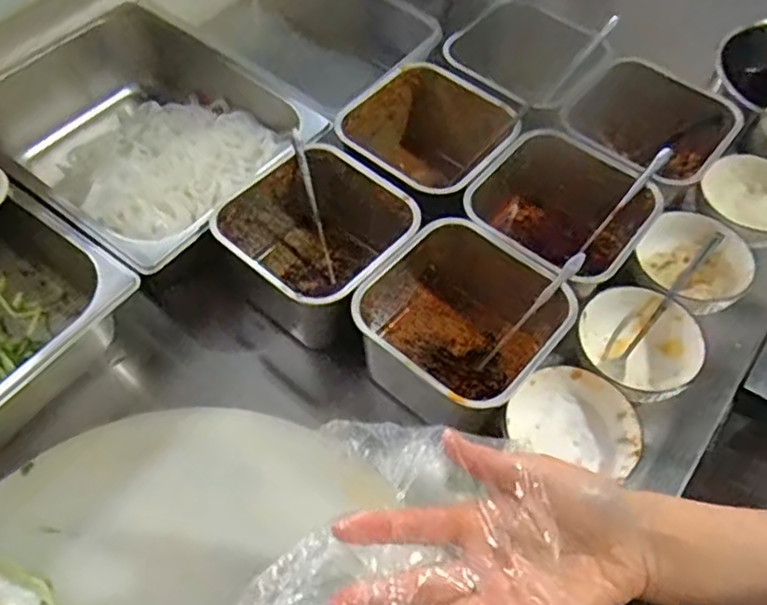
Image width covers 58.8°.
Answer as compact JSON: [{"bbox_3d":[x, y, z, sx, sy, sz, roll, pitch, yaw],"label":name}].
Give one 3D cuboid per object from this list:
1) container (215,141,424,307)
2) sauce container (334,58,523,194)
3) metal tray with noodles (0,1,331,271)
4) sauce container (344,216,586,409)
[{"bbox_3d":[-0.062,-0.053,0.669,0.159,0.109,0.157,38,63,21],"label":"container"},{"bbox_3d":[0.037,-0.171,0.753,0.175,0.102,0.162,37,63,20],"label":"sauce container"},{"bbox_3d":[-0.266,-0.175,0.749,0.332,0.090,0.268,32,61,18],"label":"metal tray with noodles"},{"bbox_3d":[0.065,0.023,0.622,0.161,0.098,0.159,34,62,19],"label":"sauce container"}]

